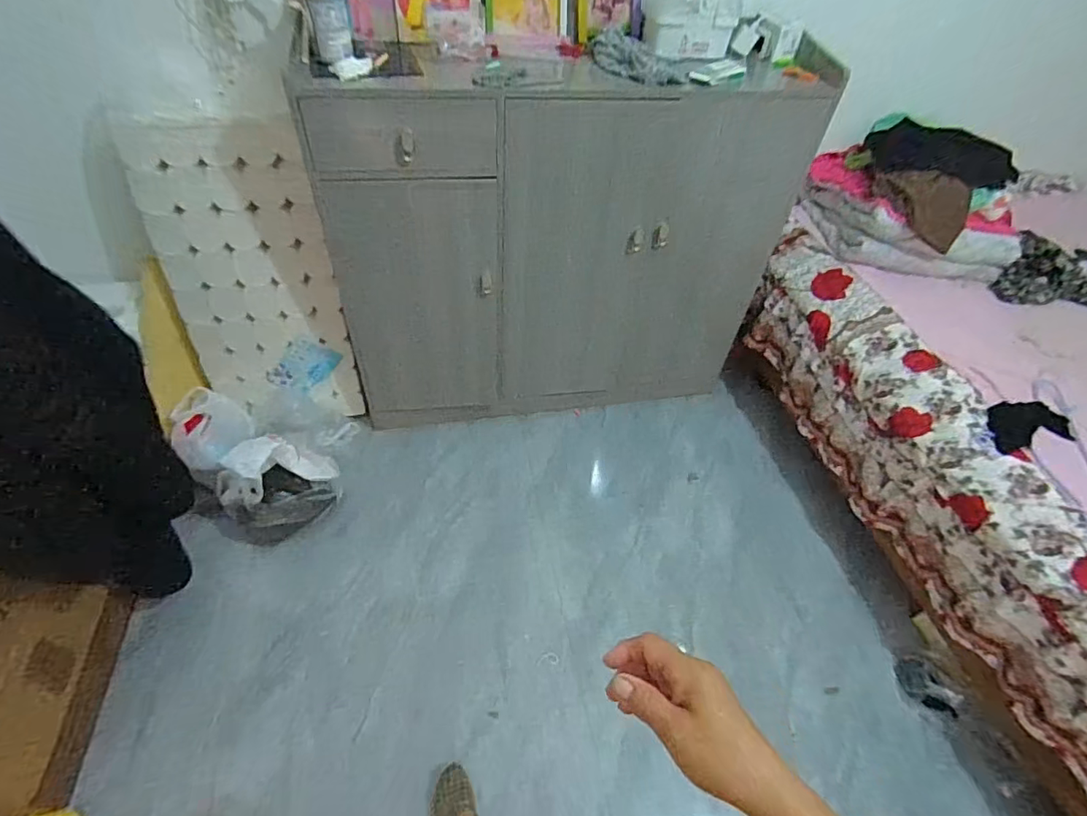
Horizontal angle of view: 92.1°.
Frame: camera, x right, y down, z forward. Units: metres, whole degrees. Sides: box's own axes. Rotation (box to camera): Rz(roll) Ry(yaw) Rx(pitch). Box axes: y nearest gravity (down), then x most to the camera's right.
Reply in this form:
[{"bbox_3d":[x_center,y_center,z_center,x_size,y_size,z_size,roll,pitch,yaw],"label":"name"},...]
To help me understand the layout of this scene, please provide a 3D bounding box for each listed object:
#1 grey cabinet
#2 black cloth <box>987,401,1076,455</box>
[{"bbox_3d":[0.056,-0.437,1.518,1.201,0.928,0.313,-7,50,-12],"label":"grey cabinet"},{"bbox_3d":[1.108,0.032,1.192,0.214,0.035,0.115,-9,50,-13],"label":"black cloth"}]

